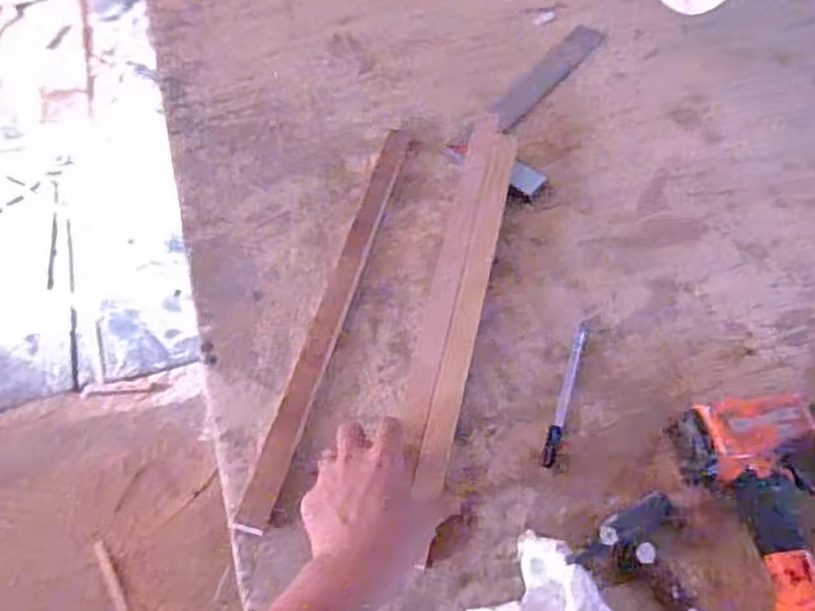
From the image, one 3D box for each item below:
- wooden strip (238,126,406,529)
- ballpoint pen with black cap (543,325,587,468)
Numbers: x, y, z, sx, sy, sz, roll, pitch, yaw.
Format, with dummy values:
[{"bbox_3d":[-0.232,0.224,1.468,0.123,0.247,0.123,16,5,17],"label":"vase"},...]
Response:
[{"bbox_3d":[-0.073,-0.005,0.694,0.030,0.010,0.463,12,61,9],"label":"wooden strip"},{"bbox_3d":[0.147,0.082,0.640,0.012,0.011,0.142,16,62,11],"label":"ballpoint pen with black cap"}]

